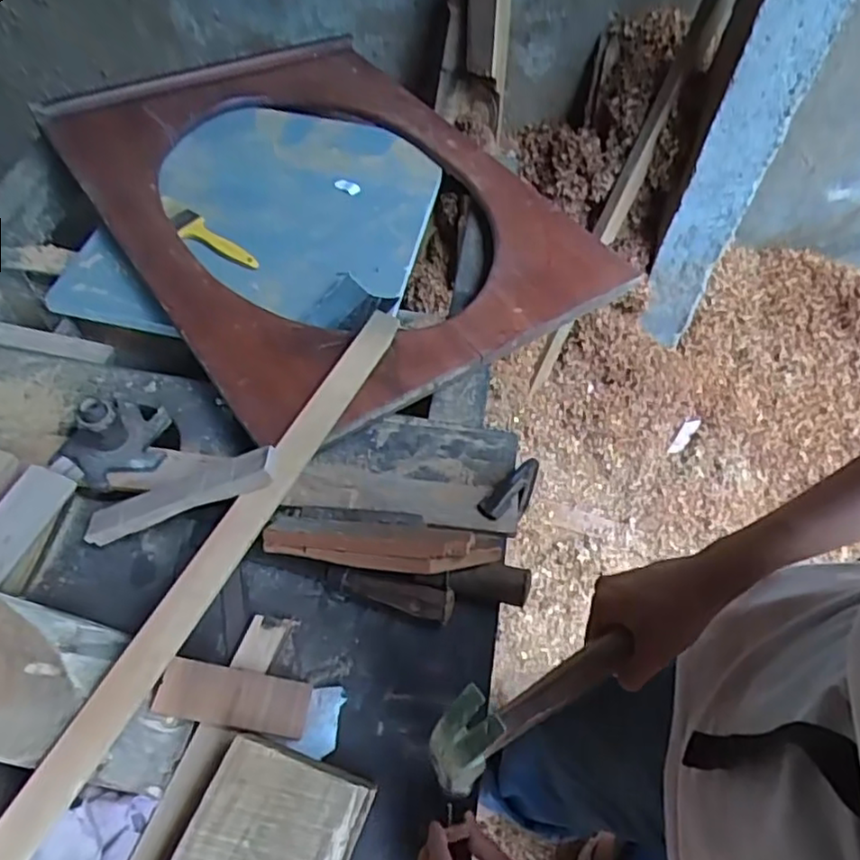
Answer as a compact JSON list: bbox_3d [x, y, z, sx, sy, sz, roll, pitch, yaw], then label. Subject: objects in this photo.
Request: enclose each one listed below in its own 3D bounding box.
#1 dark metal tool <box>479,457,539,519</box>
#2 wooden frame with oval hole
[{"bbox_3d":[0.081,0.060,0.643,0.036,0.022,0.076,35,65,19],"label":"dark metal tool"},{"bbox_3d":[-0.154,-0.332,0.889,0.522,0.047,0.745,-28,61,-23],"label":"wooden frame with oval hole"}]

